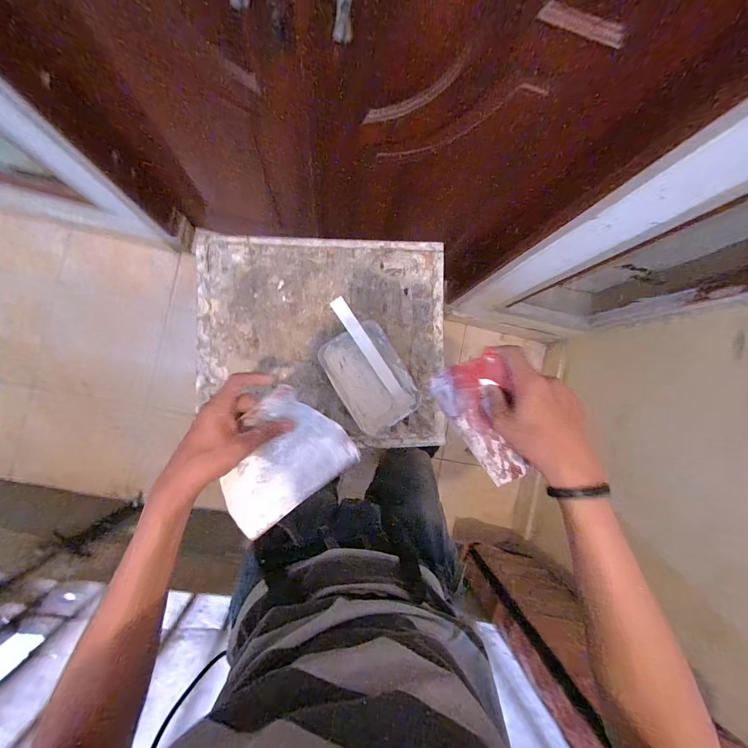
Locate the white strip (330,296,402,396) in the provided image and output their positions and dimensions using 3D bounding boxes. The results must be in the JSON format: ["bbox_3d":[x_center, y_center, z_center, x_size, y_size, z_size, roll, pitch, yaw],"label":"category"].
[{"bbox_3d":[-0.009,-0.042,0.596,0.023,0.011,0.197,-37,112,-7],"label":"white strip"}]

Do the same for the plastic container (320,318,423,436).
[{"bbox_3d":[-0.007,0.010,0.605,0.120,0.049,0.173,-30,87,-7],"label":"plastic container"}]

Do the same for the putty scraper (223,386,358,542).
[{"bbox_3d":[-0.120,0.114,0.435,0.130,0.006,0.170,42,91,2],"label":"putty scraper"}]

